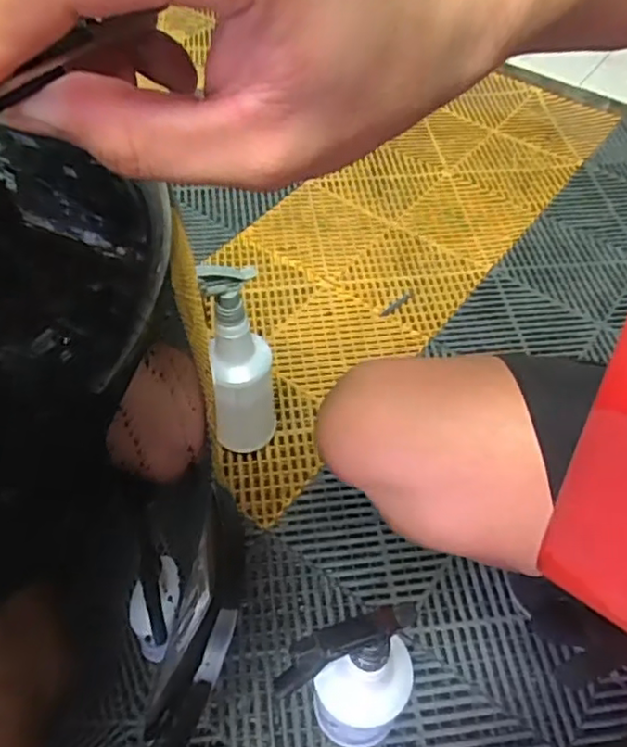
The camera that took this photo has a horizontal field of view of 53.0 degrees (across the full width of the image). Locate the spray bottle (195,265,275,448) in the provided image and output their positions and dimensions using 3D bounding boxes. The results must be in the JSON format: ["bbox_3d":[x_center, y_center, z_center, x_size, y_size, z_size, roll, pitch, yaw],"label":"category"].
[{"bbox_3d":[-0.084,-0.002,0.764,0.072,0.262,0.083,-2,53,-3],"label":"spray bottle"}]

